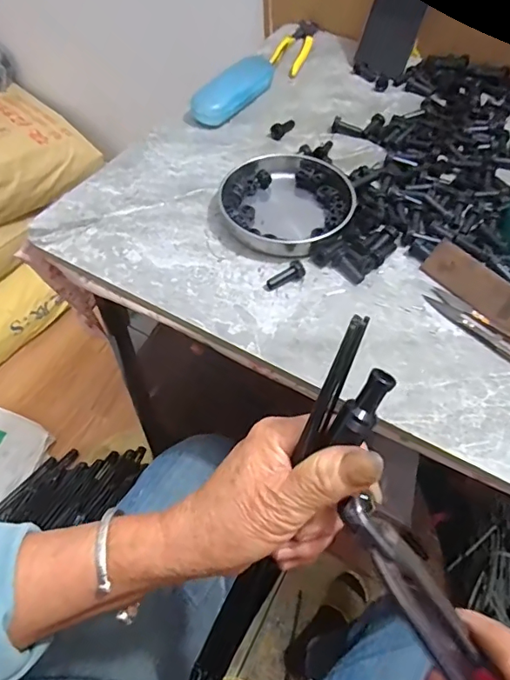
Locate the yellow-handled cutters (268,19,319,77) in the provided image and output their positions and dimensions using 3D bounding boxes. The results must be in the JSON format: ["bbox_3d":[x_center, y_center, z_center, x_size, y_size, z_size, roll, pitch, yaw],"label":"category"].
[{"bbox_3d":[0.061,-0.453,0.756,0.048,0.009,0.170,14,56,8],"label":"yellow-handled cutters"}]

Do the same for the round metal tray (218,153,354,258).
[{"bbox_3d":[0.033,-0.146,0.522,0.137,0.027,0.134,1,55,-1],"label":"round metal tray"}]

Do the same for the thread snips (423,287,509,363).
[{"bbox_3d":[0.207,-0.010,0.445,0.025,0.006,0.115,-34,62,-23],"label":"thread snips"}]

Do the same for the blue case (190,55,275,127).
[{"bbox_3d":[-0.024,-0.337,0.655,0.049,0.036,0.160,29,59,18],"label":"blue case"}]

